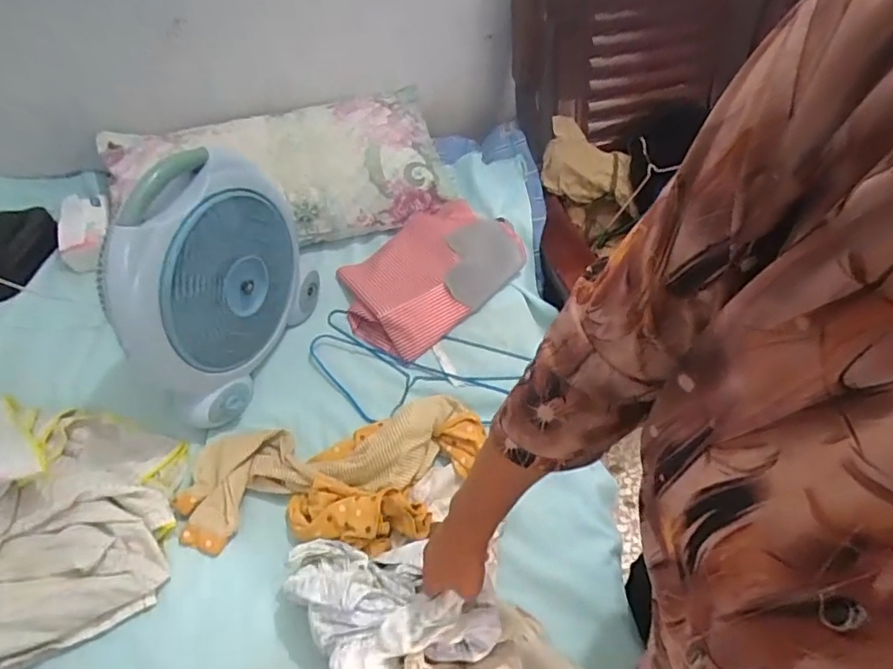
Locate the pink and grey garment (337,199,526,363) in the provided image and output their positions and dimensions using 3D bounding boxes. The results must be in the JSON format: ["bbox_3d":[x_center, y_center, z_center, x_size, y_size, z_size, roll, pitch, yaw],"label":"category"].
[{"bbox_3d":[-0.031,-0.126,1.019,0.363,0.078,0.246,-34,59,-21],"label":"pink and grey garment"}]

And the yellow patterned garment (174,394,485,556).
[{"bbox_3d":[-0.159,0.201,0.771,0.443,0.060,0.200,-5,53,-2],"label":"yellow patterned garment"}]

